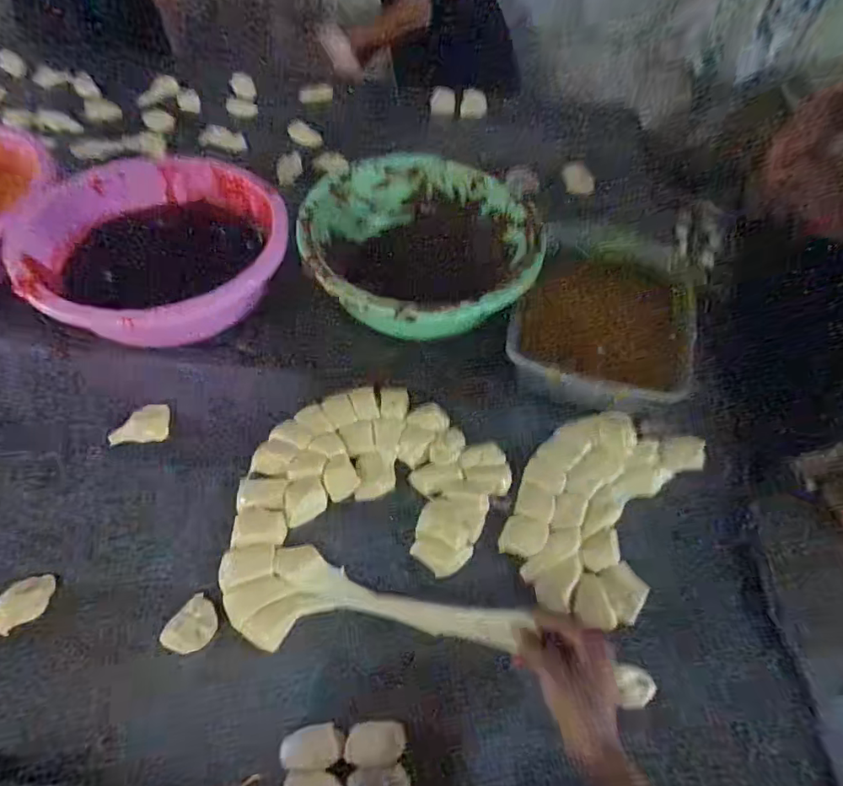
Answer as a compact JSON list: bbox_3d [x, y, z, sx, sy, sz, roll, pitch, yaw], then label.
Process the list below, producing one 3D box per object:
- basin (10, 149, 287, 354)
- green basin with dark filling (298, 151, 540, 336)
[{"bbox_3d":[-0.385,-0.235,0.794,0.352,0.127,0.347,2,55,-3],"label":"basin"},{"bbox_3d":[-0.004,-0.207,0.808,0.344,0.124,0.344,2,56,-2],"label":"green basin with dark filling"}]

